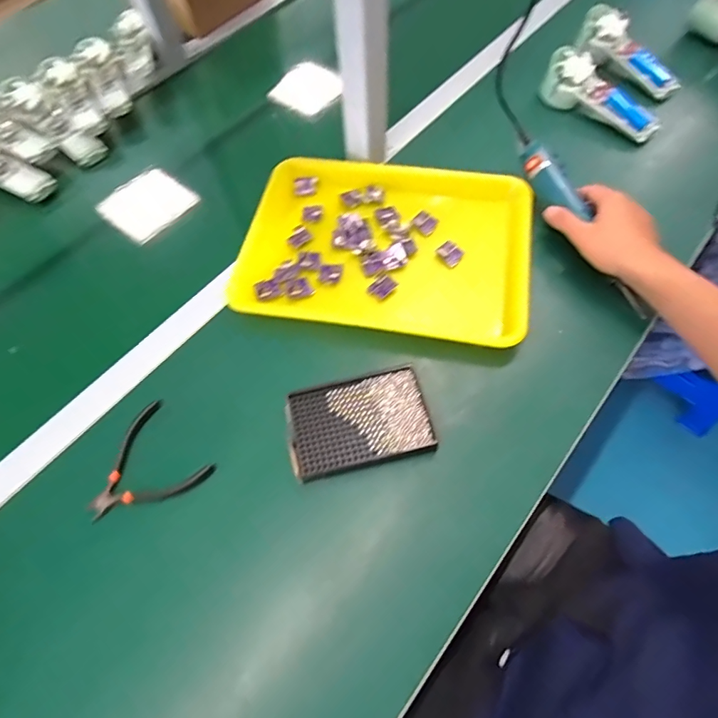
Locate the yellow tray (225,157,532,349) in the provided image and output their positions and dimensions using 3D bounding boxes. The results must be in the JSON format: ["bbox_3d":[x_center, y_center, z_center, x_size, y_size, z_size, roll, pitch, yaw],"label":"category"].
[{"bbox_3d":[0.029,-0.141,0.539,0.339,0.034,0.237,10,63,8],"label":"yellow tray"}]

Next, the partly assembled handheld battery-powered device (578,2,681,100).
[{"bbox_3d":[0.408,-0.465,0.685,0.057,0.051,0.180,-34,78,-14],"label":"partly assembled handheld battery-powered device"}]

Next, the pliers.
[{"bbox_3d":[-0.216,0.108,0.441,0.105,0.017,0.106,40,71,21],"label":"pliers"}]

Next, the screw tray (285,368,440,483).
[{"bbox_3d":[0.000,0.062,0.444,0.135,0.010,0.089,-13,62,-4],"label":"screw tray"}]

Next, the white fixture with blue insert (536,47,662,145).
[{"bbox_3d":[0.348,-0.379,0.639,0.174,0.061,0.047,39,71,21],"label":"white fixture with blue insert"}]

